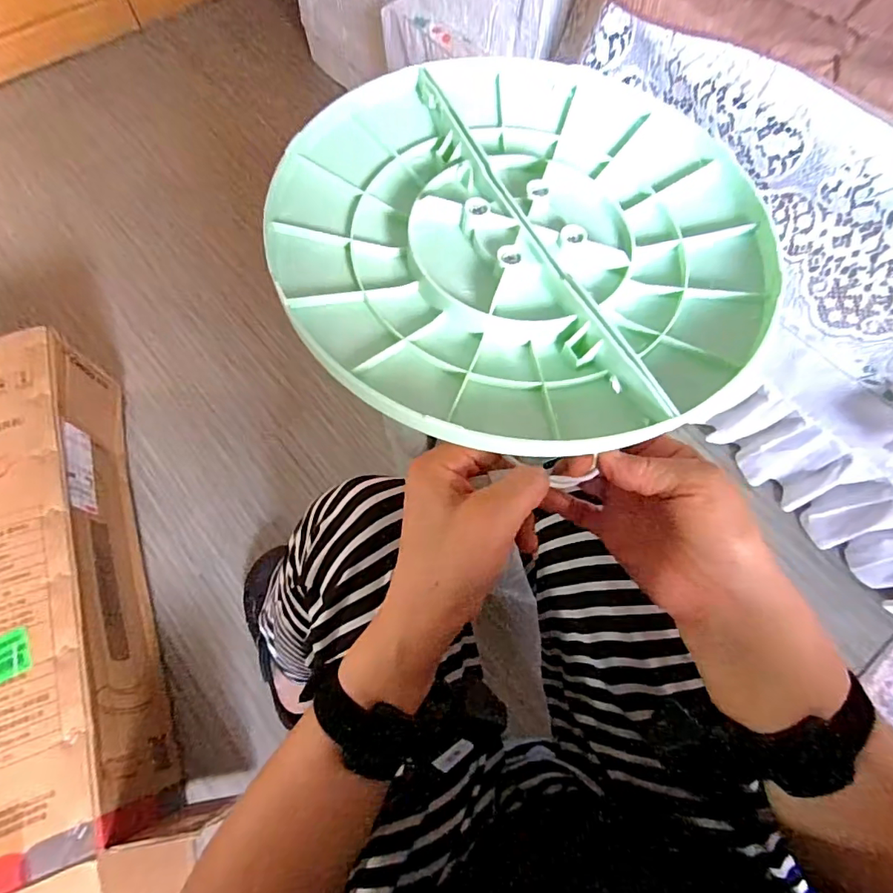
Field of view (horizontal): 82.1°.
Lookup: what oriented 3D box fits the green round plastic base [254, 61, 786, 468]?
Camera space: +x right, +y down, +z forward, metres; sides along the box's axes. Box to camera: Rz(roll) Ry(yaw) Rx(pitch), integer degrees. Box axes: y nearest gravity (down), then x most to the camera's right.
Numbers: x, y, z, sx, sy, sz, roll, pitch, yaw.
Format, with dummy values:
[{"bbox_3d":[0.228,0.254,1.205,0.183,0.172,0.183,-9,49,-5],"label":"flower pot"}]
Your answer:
[{"bbox_3d":[0.036,-0.099,0.241,0.216,0.029,0.222,0,65,0],"label":"green round plastic base"}]

